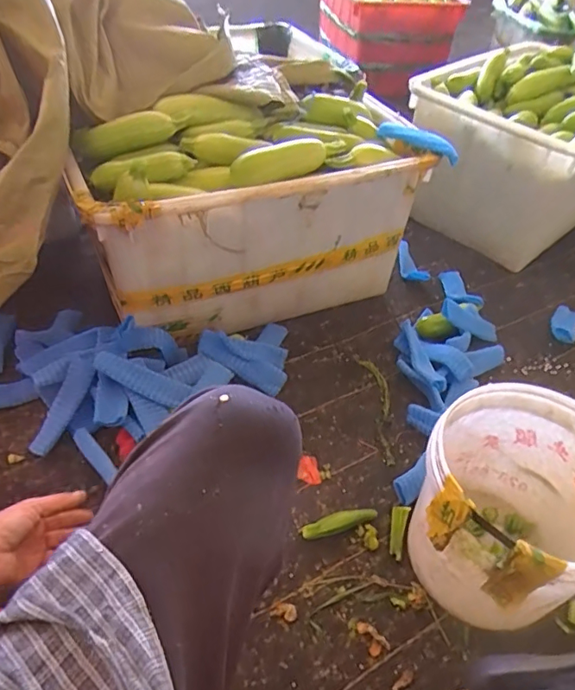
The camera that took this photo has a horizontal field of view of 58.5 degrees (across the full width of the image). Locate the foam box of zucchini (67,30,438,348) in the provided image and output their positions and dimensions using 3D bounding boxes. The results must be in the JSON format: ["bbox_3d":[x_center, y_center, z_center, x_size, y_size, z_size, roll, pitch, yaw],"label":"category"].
[{"bbox_3d":[-0.093,-0.286,1.067,0.612,0.405,0.338,-16,48,-19],"label":"foam box of zucchini"}]

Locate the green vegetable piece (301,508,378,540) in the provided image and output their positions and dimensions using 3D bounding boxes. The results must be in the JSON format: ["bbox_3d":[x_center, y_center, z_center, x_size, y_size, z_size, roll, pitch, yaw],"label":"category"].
[{"bbox_3d":[0.083,0.279,0.808,0.123,0.027,0.028,-14,47,-17],"label":"green vegetable piece"}]

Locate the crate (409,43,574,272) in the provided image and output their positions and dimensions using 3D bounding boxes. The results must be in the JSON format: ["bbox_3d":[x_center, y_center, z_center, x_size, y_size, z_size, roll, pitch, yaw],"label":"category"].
[{"bbox_3d":[0.652,-0.530,1.416,0.574,0.377,0.457,-28,53,-28],"label":"crate"}]

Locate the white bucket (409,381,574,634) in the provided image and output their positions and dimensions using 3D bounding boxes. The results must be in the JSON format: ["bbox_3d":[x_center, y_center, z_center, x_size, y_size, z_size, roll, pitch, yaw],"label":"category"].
[{"bbox_3d":[0.302,0.236,0.714,0.244,0.256,0.262,2,45,-2],"label":"white bucket"}]

